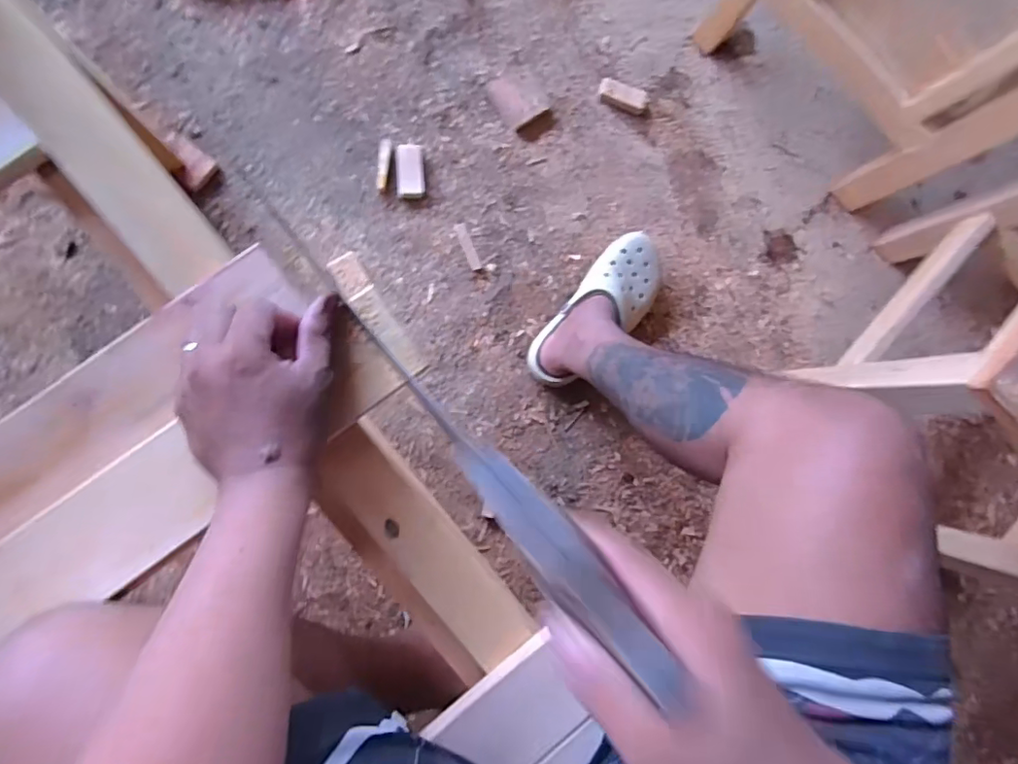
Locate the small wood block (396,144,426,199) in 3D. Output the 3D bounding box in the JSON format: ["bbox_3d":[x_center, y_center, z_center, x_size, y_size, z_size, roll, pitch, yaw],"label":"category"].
[{"bbox_3d":[-0.147,-0.317,0.845,0.042,0.020,0.076,-1,88,-7],"label":"small wood block"}]

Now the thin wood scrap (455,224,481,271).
[{"bbox_3d":[-0.063,-0.209,0.866,0.017,0.012,0.075,-23,92,-9],"label":"thin wood scrap"}]

